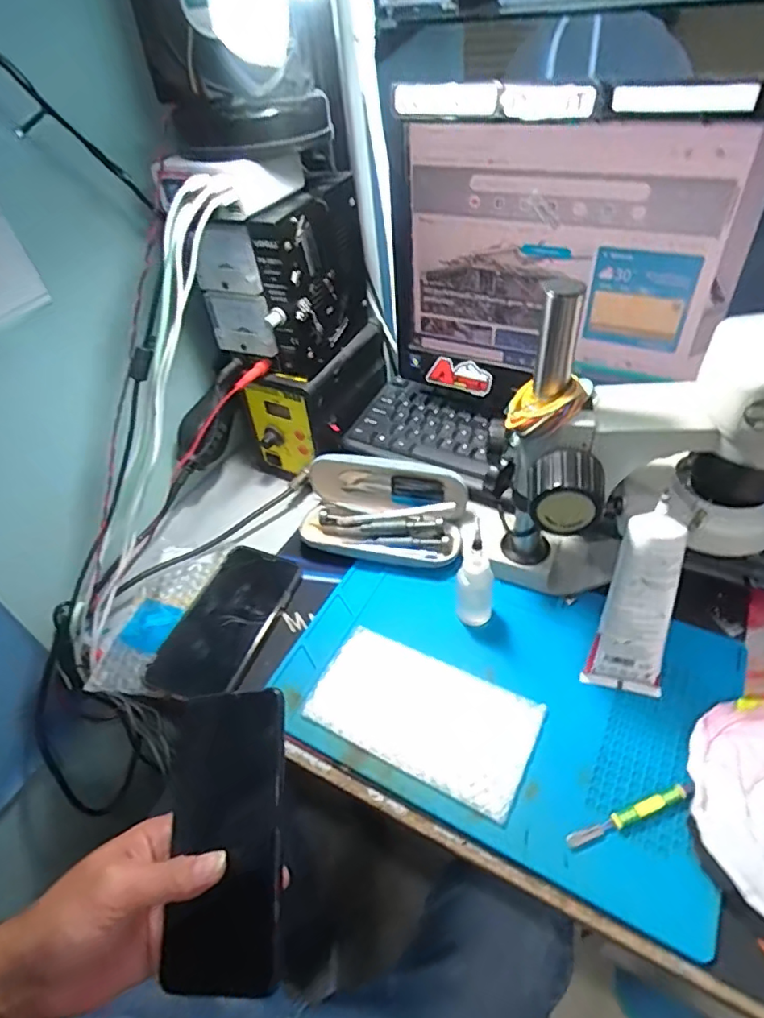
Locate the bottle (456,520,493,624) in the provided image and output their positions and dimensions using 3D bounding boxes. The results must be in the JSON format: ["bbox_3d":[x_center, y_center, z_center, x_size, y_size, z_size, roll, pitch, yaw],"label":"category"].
[{"bbox_3d":[0.078,0.055,0.458,0.030,0.114,0.025,5,47,12],"label":"bottle"}]

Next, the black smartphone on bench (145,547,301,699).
[{"bbox_3d":[-0.140,0.102,0.506,0.081,0.012,0.151,11,48,17],"label":"black smartphone on bench"}]

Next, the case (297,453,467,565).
[{"bbox_3d":[0.000,-0.006,0.551,0.161,0.065,0.100,7,47,14],"label":"case"}]

